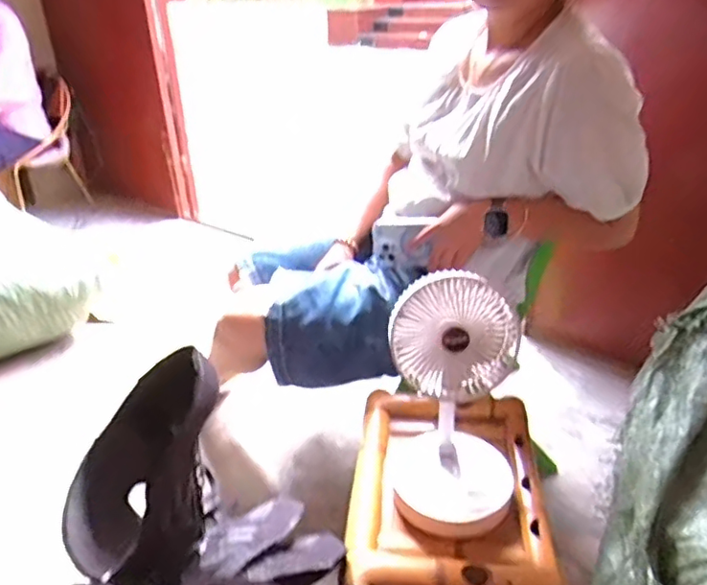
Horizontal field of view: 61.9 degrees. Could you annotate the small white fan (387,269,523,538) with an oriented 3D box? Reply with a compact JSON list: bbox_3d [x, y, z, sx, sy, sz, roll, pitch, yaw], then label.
[{"bbox_3d":[0.131,0.146,0.776,0.165,0.313,0.185,2,29,7],"label":"small white fan"}]

